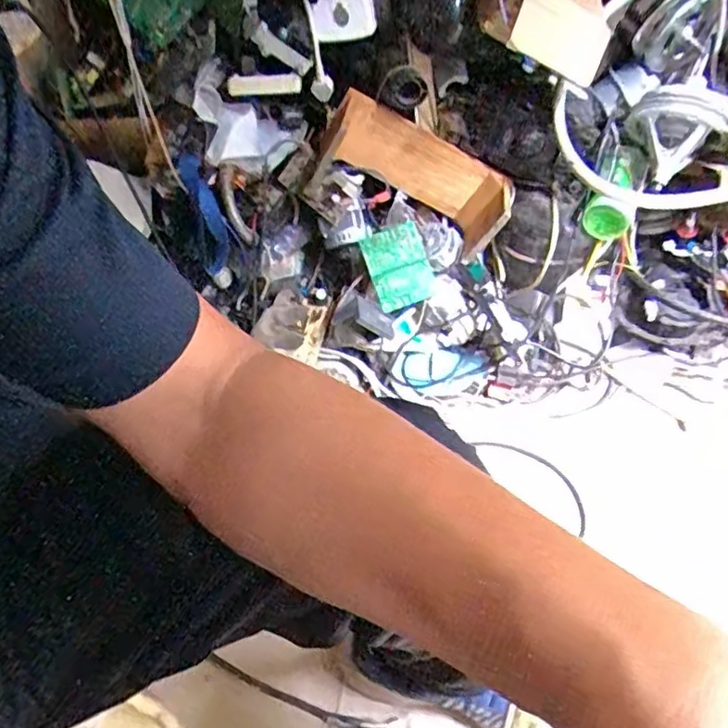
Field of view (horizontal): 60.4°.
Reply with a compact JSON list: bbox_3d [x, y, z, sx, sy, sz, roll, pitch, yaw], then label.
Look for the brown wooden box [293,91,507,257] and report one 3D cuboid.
[{"bbox_3d":[0.070,-0.279,0.980,0.306,0.150,0.112,23,54,-2],"label":"brown wooden box"}]

